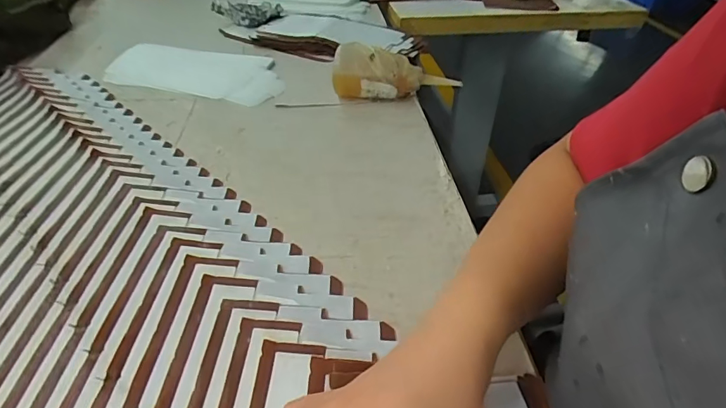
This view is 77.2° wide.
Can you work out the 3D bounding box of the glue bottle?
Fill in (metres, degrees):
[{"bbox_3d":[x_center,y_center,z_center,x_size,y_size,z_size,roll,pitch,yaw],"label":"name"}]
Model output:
[{"bbox_3d":[0.044,-0.163,0.585,0.163,0.066,0.038,7,39,5],"label":"glue bottle"}]

